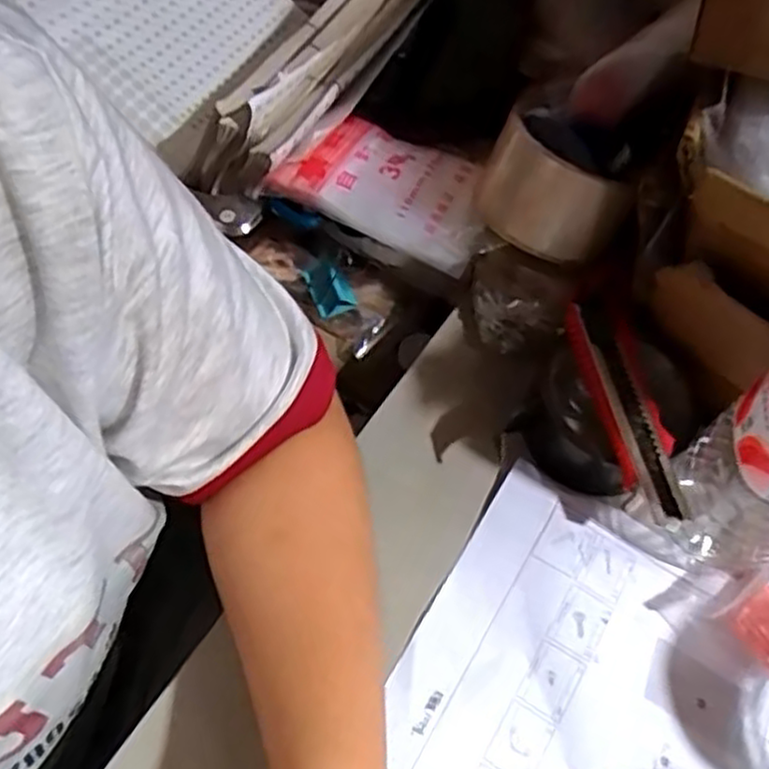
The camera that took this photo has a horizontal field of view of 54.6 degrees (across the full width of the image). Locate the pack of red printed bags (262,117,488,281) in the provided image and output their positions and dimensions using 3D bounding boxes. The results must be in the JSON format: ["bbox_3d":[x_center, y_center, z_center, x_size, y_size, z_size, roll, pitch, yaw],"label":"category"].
[{"bbox_3d":[0.005,-0.131,0.483,0.147,0.016,0.075,30,75,20],"label":"pack of red printed bags"}]

